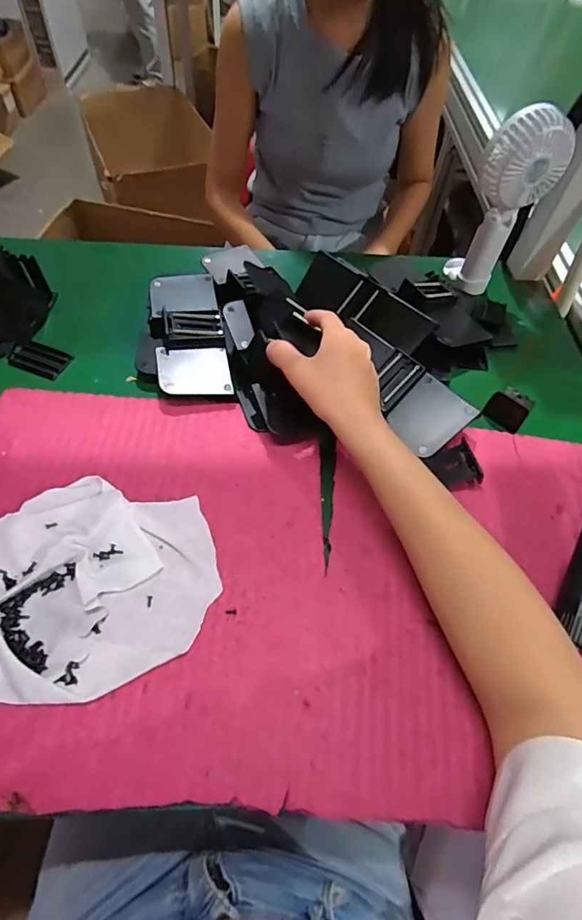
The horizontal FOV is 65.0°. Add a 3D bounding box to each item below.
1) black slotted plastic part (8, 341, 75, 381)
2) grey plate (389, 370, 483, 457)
[{"bbox_3d":[-0.268,-0.107,0.486,0.059,0.007,0.038,22,59,9],"label":"black slotted plastic part"},{"bbox_3d":[0.134,-0.042,0.440,0.069,0.004,0.063,-45,73,-3],"label":"grey plate"}]

